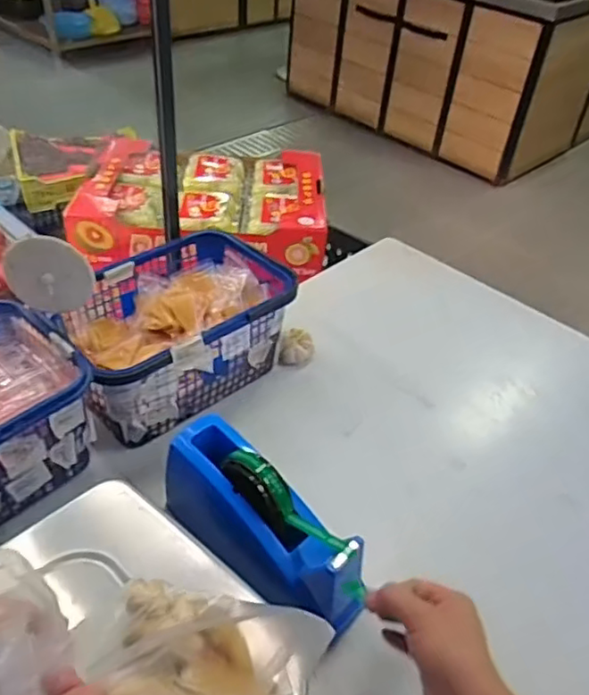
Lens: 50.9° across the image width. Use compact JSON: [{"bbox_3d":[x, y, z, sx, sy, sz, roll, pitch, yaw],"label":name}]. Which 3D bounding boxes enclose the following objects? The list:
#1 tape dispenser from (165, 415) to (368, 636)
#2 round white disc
[{"bbox_3d":[-0.034,0.160,0.567,0.228,0.099,0.078,37,49,24],"label":"tape dispenser"},{"bbox_3d":[-0.240,-0.071,0.610,0.078,0.072,0.007,-7,19,-15],"label":"round white disc"}]

